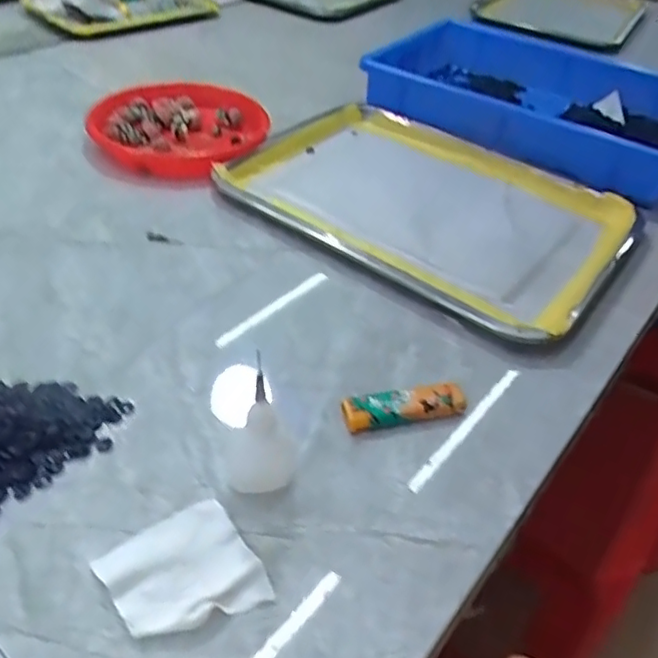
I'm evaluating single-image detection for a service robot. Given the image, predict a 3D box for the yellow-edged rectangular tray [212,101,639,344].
[{"bbox_3d":[0.090,-0.126,0.567,0.352,0.019,0.255,31,49,24],"label":"yellow-edged rectangular tray"}]

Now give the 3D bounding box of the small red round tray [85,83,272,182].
[{"bbox_3d":[-0.155,-0.213,0.626,0.161,0.024,0.166,3,44,-3],"label":"small red round tray"}]

